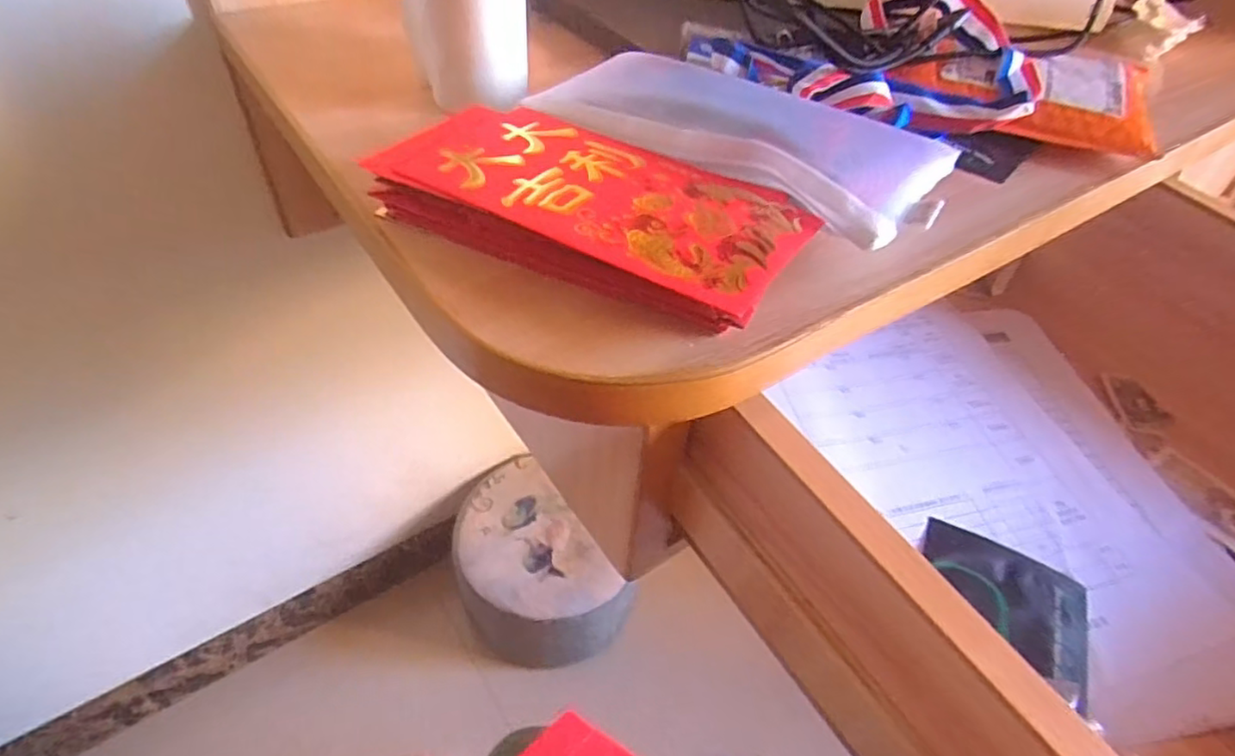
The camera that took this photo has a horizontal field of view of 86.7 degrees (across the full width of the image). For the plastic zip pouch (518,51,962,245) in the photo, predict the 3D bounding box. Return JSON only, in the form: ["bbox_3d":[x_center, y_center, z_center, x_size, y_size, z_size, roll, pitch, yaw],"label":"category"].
[{"bbox_3d":[0.057,-0.130,0.326,0.195,0.021,0.101,30,50,24],"label":"plastic zip pouch"}]

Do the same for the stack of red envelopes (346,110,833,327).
[{"bbox_3d":[-0.014,-0.075,0.289,0.183,0.020,0.094,24,48,20],"label":"stack of red envelopes"}]

